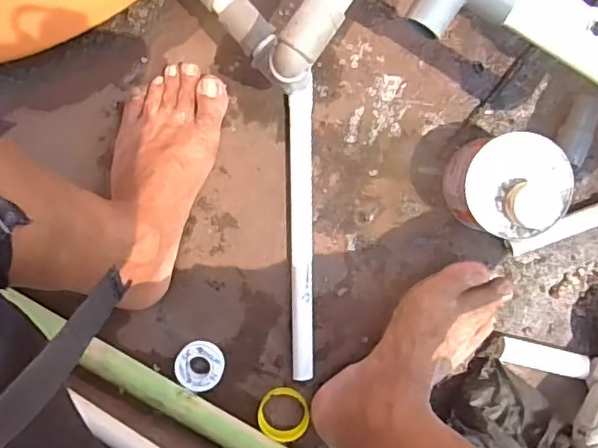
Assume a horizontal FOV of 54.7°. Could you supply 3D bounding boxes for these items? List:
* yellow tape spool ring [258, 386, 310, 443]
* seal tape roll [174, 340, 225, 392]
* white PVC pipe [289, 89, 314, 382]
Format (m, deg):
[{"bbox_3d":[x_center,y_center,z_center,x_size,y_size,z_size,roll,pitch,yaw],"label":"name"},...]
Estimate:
[{"bbox_3d":[-0.016,0.213,0.647,0.057,0.017,0.057,0,96,-1],"label":"yellow tape spool ring"},{"bbox_3d":[-0.110,0.158,0.643,0.053,0.015,0.053,1,86,-10],"label":"seal tape roll"},{"bbox_3d":[0.004,0.016,0.629,0.025,0.024,0.307,-1,96,-1],"label":"white PVC pipe"}]

